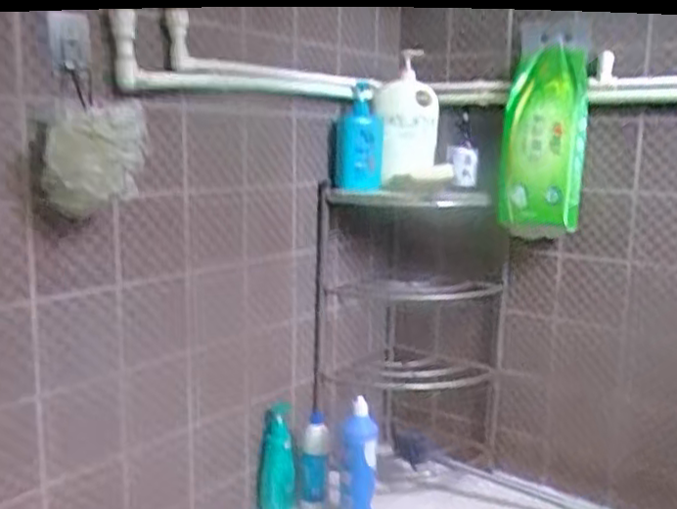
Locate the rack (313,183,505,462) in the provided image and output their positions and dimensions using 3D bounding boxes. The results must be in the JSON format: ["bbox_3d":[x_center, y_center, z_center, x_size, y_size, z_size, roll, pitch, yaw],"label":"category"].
[{"bbox_3d":[0.158,0.168,1.556,0.421,0.621,0.215,1,9,-3],"label":"rack"}]

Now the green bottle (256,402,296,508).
[{"bbox_3d":[-0.133,0.450,1.509,0.081,0.246,0.084,-2,9,-18],"label":"green bottle"}]

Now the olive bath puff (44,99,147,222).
[{"bbox_3d":[-0.357,-0.133,1.022,0.143,0.161,0.183,-2,12,-20],"label":"olive bath puff"}]

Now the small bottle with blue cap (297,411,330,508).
[{"bbox_3d":[-0.053,0.460,1.526,0.065,0.216,0.065,1,9,-1],"label":"small bottle with blue cap"}]

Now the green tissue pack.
[{"bbox_3d":[0.408,-0.216,1.390,0.153,0.358,0.097,6,11,19],"label":"green tissue pack"}]

